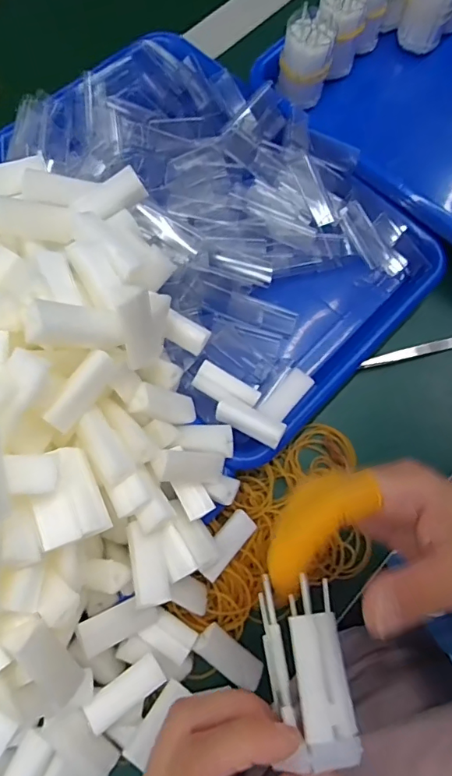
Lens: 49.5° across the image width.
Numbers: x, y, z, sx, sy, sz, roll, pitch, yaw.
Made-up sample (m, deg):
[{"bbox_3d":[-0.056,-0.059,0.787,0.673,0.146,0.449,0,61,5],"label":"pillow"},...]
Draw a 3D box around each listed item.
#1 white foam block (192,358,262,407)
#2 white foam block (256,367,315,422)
[{"bbox_3d":[0.000,0.001,0.338,0.045,0.012,0.019,29,74,7],"label":"white foam block"},{"bbox_3d":[0.044,0.005,0.355,0.020,0.010,0.040,42,76,10],"label":"white foam block"}]

